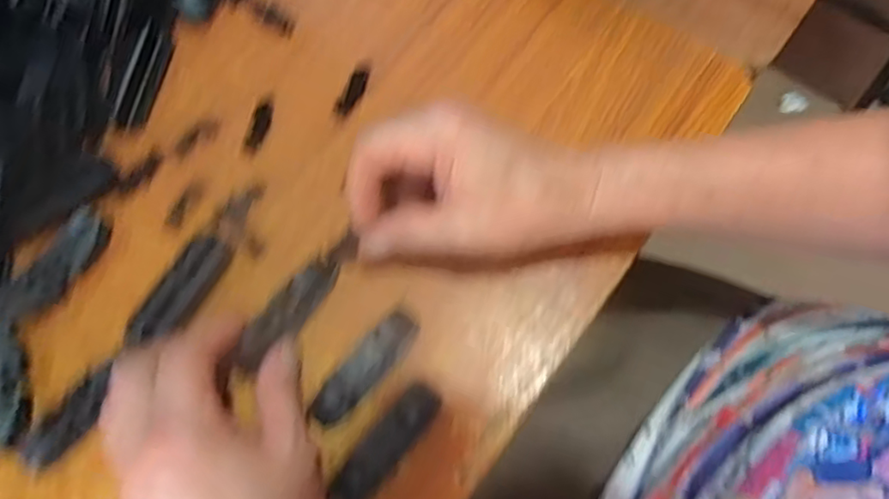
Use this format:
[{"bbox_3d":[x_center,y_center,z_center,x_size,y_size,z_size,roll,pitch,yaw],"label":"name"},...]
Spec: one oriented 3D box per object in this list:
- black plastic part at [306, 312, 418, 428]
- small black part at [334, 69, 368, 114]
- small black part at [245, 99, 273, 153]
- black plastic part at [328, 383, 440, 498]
[{"bbox_3d":[-0.041,0.062,0.310,0.019,0.019,0.068,40,79,11],"label":"black plastic part"},{"bbox_3d":[-0.056,-0.096,0.363,0.012,0.004,0.031,22,76,7],"label":"small black part"},{"bbox_3d":[-0.110,-0.073,0.357,0.011,0.004,0.033,12,75,5],"label":"small black part"},{"bbox_3d":[-0.030,0.099,0.301,0.019,0.019,0.070,38,78,11],"label":"black plastic part"}]

